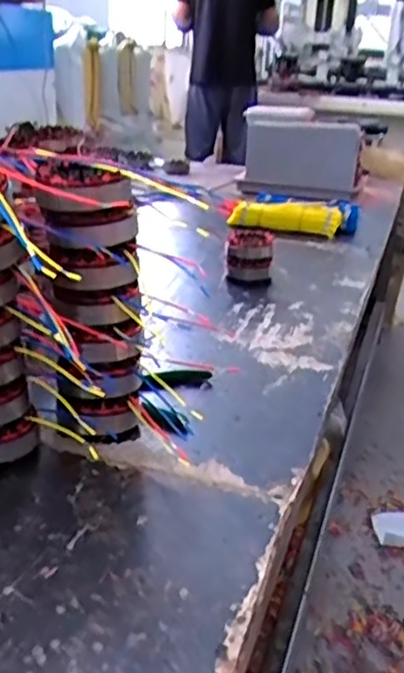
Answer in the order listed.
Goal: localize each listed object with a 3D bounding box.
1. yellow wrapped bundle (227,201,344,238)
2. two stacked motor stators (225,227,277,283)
[{"bbox_3d":[0.187,-0.284,1.608,0.272,0.059,0.052,13,24,22],"label":"yellow wrapped bundle"},{"bbox_3d":[0.086,-0.148,1.258,0.081,0.084,0.086,7,23,7],"label":"two stacked motor stators"}]

